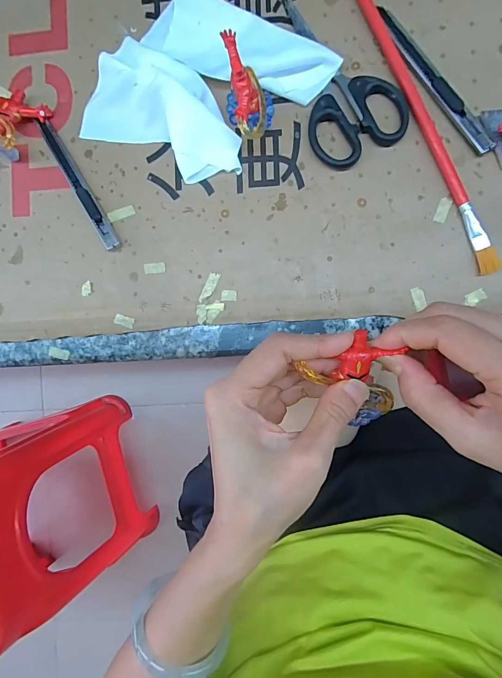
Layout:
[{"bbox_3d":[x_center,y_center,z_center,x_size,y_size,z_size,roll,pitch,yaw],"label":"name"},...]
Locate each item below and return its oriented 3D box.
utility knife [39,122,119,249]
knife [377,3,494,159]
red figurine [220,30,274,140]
[{"bbox_3d":[-0.132,-0.118,0.277,0.010,0.010,0.114,-31,87,5],"label":"utility knife"},{"bbox_3d":[0.127,-0.181,0.254,0.013,0.008,0.126,-35,87,5],"label":"knife"},{"bbox_3d":[0.000,-0.164,0.247,0.028,0.044,0.055,-4,90,6],"label":"red figurine"}]

